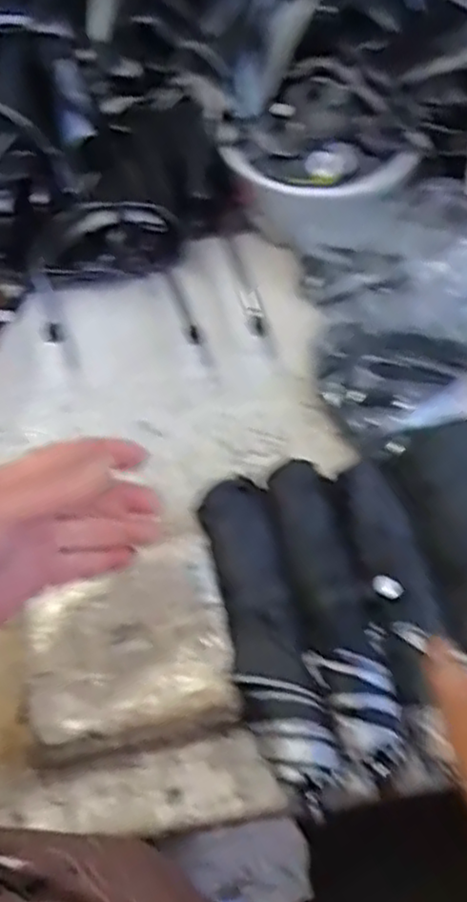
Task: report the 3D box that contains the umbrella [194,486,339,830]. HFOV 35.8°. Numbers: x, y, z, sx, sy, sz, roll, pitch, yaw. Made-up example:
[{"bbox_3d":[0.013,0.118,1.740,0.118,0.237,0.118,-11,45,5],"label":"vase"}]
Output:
[{"bbox_3d":[0.020,0.121,0.484,0.048,0.057,0.213,-12,58,-4],"label":"umbrella"}]

